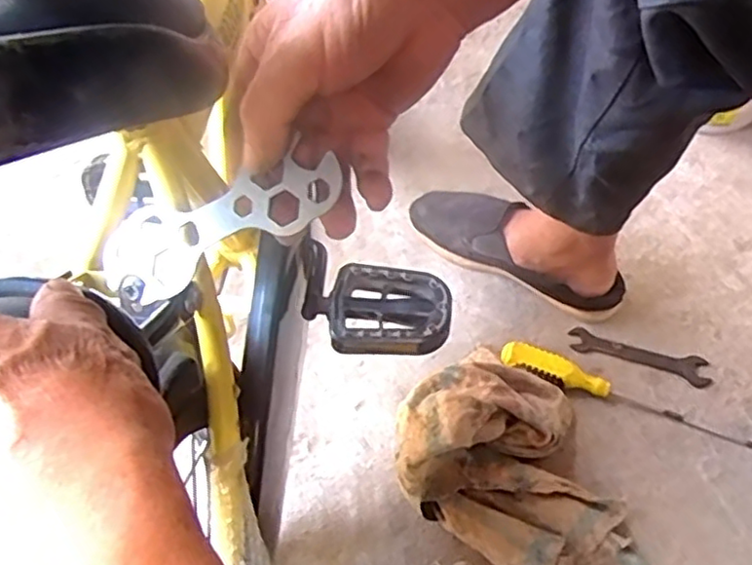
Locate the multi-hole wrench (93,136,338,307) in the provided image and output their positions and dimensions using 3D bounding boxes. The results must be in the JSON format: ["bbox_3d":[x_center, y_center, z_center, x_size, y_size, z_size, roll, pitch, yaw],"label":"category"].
[{"bbox_3d":[-0.077,-0.026,0.306,0.126,0.004,0.040,-26,85,13],"label":"multi-hole wrench"}]

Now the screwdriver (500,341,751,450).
[{"bbox_3d":[0.245,0.114,0.647,0.250,0.025,0.029,20,58,15],"label":"screwdriver"}]

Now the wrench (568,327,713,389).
[{"bbox_3d":[0.274,0.077,0.683,0.140,0.004,0.034,13,57,11],"label":"wrench"}]

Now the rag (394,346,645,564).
[{"bbox_3d":[0.131,0.155,0.589,0.233,0.082,0.184,33,62,22],"label":"rag"}]

